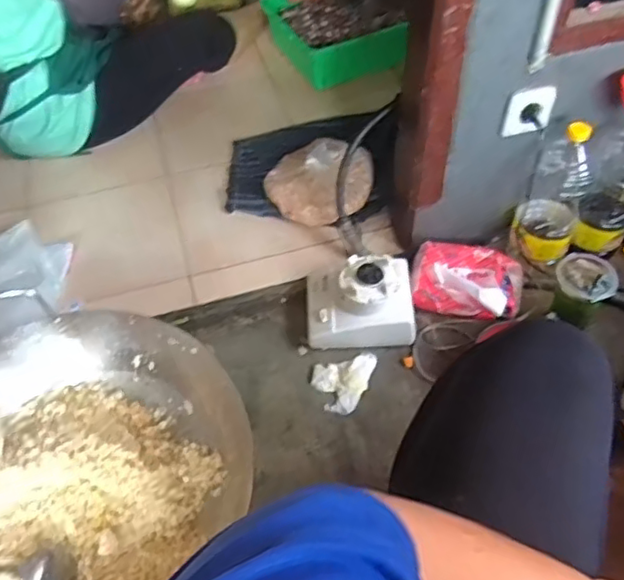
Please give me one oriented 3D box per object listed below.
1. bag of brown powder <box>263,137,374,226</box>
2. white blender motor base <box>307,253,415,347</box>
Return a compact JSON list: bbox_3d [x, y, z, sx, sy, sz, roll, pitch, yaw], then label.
[{"bbox_3d":[0.011,-0.224,1.238,0.193,0.110,0.179,26,56,21],"label":"bag of brown powder"},{"bbox_3d":[0.082,0.014,1.082,0.182,0.118,0.153,0,51,2],"label":"white blender motor base"}]

